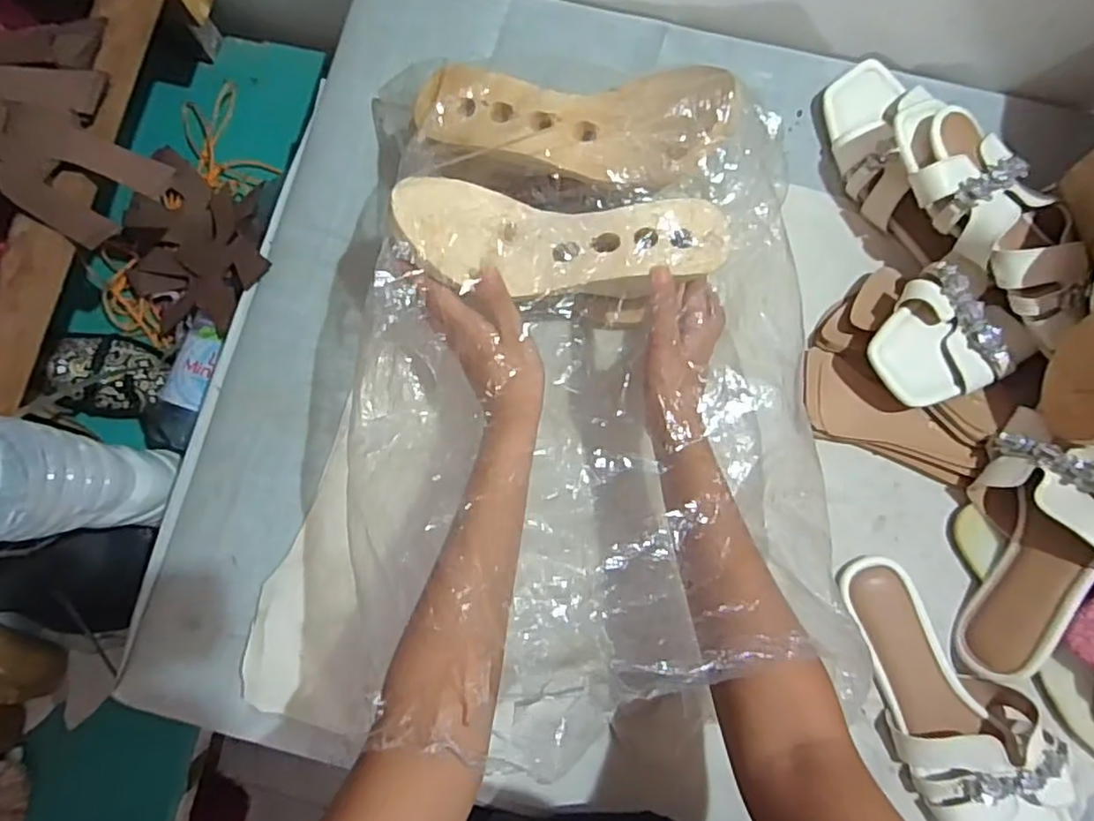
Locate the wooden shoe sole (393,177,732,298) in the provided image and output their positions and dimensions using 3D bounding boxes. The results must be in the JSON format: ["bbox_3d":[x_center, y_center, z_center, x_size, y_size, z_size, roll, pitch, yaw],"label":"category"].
[{"bbox_3d":[0.011,-0.119,0.444,0.221,0.043,0.081,2,81,-3],"label":"wooden shoe sole"}]

